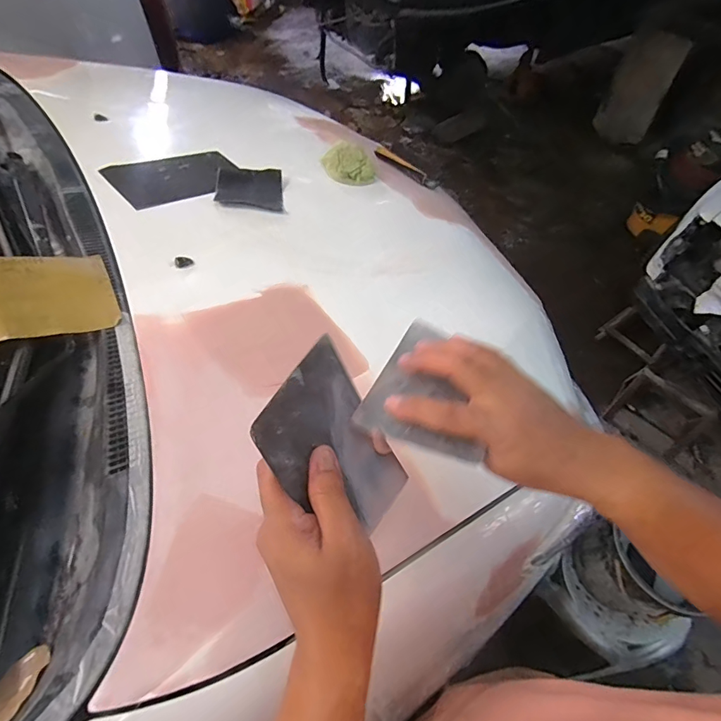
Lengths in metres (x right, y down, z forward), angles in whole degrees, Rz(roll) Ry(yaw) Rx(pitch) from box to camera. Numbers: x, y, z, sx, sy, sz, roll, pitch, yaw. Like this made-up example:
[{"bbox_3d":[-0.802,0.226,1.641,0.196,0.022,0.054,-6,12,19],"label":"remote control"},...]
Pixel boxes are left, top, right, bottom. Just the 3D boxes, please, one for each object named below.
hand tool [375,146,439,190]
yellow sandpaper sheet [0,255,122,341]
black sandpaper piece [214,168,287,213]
[{"bbox_3d":[0.107,-0.450,0.984,0.164,0.020,0.033,33,59,3],"label":"hand tool"},{"bbox_3d":[-0.402,-0.082,0.517,0.170,0.010,0.141,-13,57,-37],"label":"yellow sandpaper sheet"},{"bbox_3d":[-0.202,-0.318,0.777,0.114,0.023,0.137,-4,56,-6],"label":"black sandpaper piece"}]

